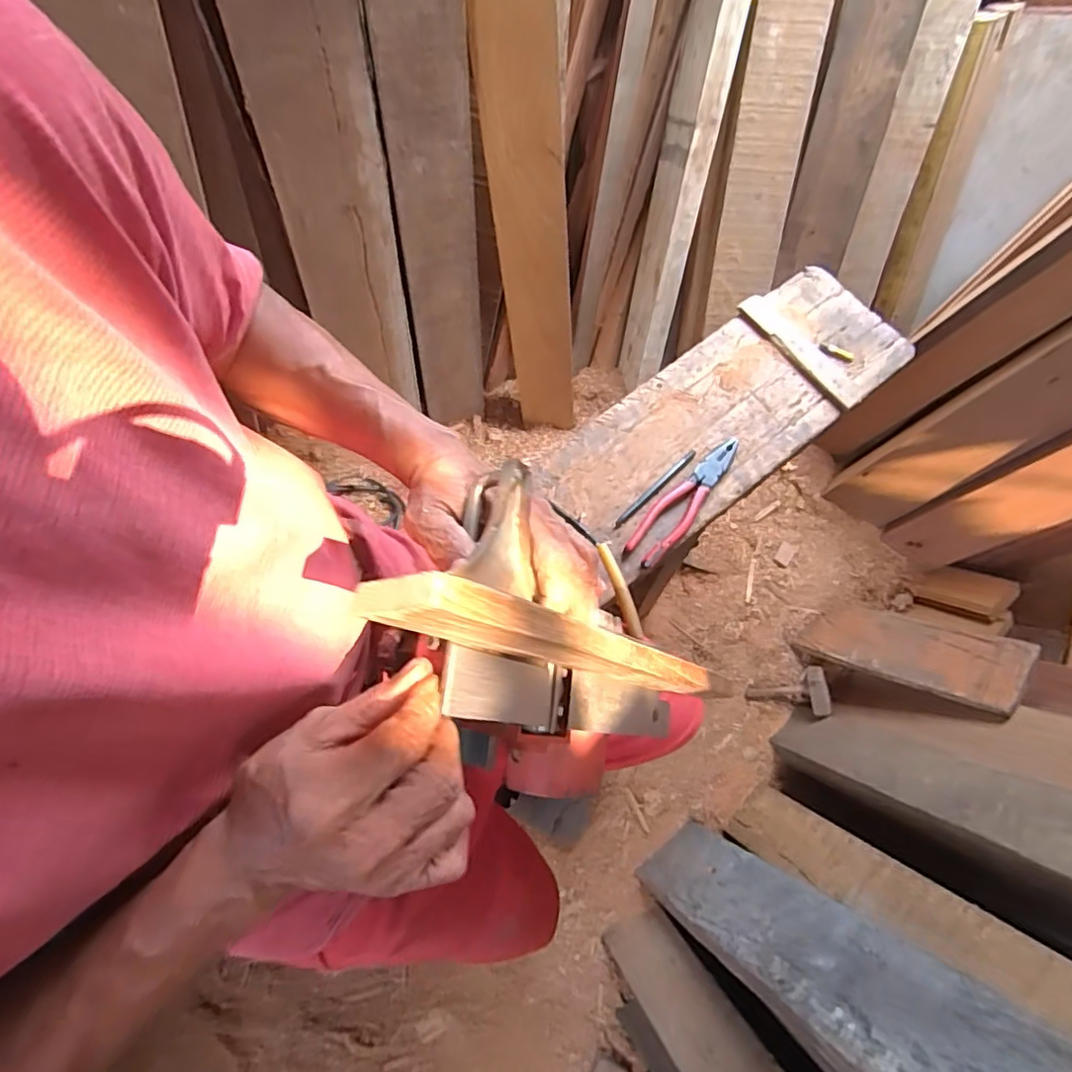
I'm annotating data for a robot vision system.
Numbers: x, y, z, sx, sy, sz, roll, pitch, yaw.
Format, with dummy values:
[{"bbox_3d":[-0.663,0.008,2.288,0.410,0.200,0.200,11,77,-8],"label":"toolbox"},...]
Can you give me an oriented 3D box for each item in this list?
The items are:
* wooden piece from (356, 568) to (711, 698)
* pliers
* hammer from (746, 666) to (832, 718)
[{"bbox_3d":[0.031,0.069,0.353,0.045,0.303,0.021,-4,70,39],"label":"wooden piece"},{"bbox_3d":[0.178,-0.043,0.694,0.190,0.011,0.046,-43,80,-11],"label":"pliers"},{"bbox_3d":[0.494,0.299,1.155,0.055,0.154,0.093,15,70,-39],"label":"hammer"}]

